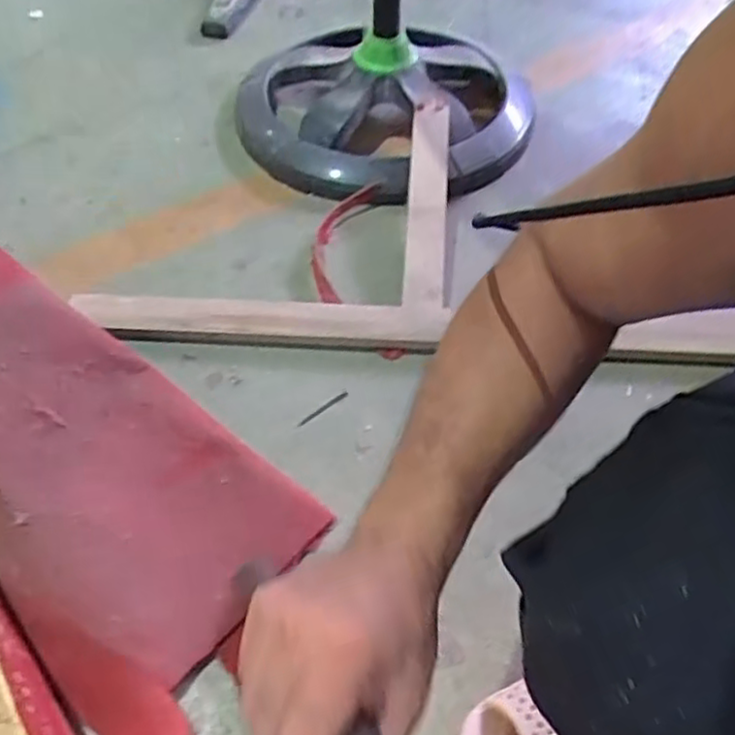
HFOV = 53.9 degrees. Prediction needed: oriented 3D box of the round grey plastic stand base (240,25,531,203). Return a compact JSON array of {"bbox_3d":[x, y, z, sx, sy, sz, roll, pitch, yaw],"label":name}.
[{"bbox_3d":[0.025,-0.430,1.124,0.446,0.120,0.412,1,51,-1],"label":"round grey plastic stand base"}]

